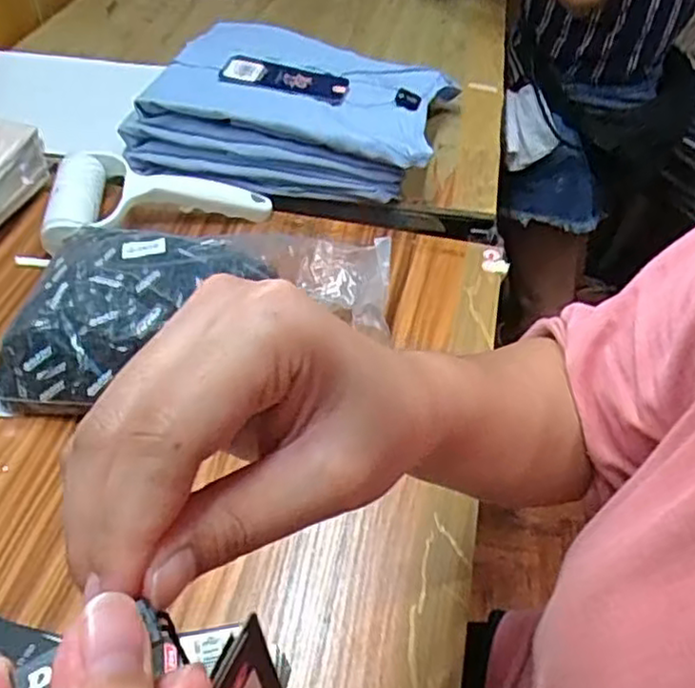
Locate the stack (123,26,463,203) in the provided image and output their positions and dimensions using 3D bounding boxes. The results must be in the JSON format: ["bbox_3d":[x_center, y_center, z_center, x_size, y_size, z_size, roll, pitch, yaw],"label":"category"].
[{"bbox_3d":[-0.052,-0.228,0.694,0.287,0.090,0.204,7,46,4],"label":"stack"}]

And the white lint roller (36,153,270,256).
[{"bbox_3d":[-0.175,-0.134,0.626,0.192,0.044,0.119,-17,49,-18],"label":"white lint roller"}]

